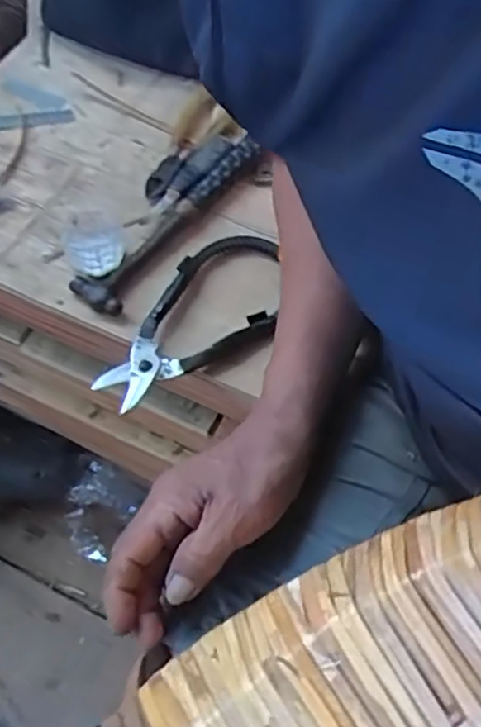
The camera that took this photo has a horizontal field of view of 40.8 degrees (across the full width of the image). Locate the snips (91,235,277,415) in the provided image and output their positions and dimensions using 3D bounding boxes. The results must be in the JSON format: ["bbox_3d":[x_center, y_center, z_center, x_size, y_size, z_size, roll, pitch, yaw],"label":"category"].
[{"bbox_3d":[-0.029,-0.037,0.561,0.095,0.016,0.206,24,61,10],"label":"snips"}]

